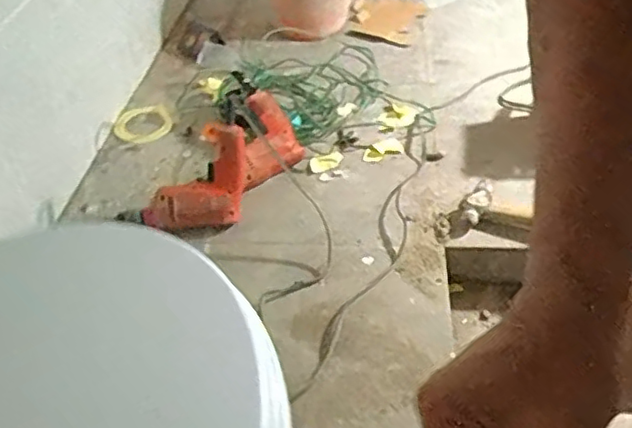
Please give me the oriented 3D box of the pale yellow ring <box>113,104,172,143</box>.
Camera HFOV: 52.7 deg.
[{"bbox_3d":[-0.359,-0.187,1.328,0.118,0.009,0.118,-2,45,2],"label":"pale yellow ring"}]

